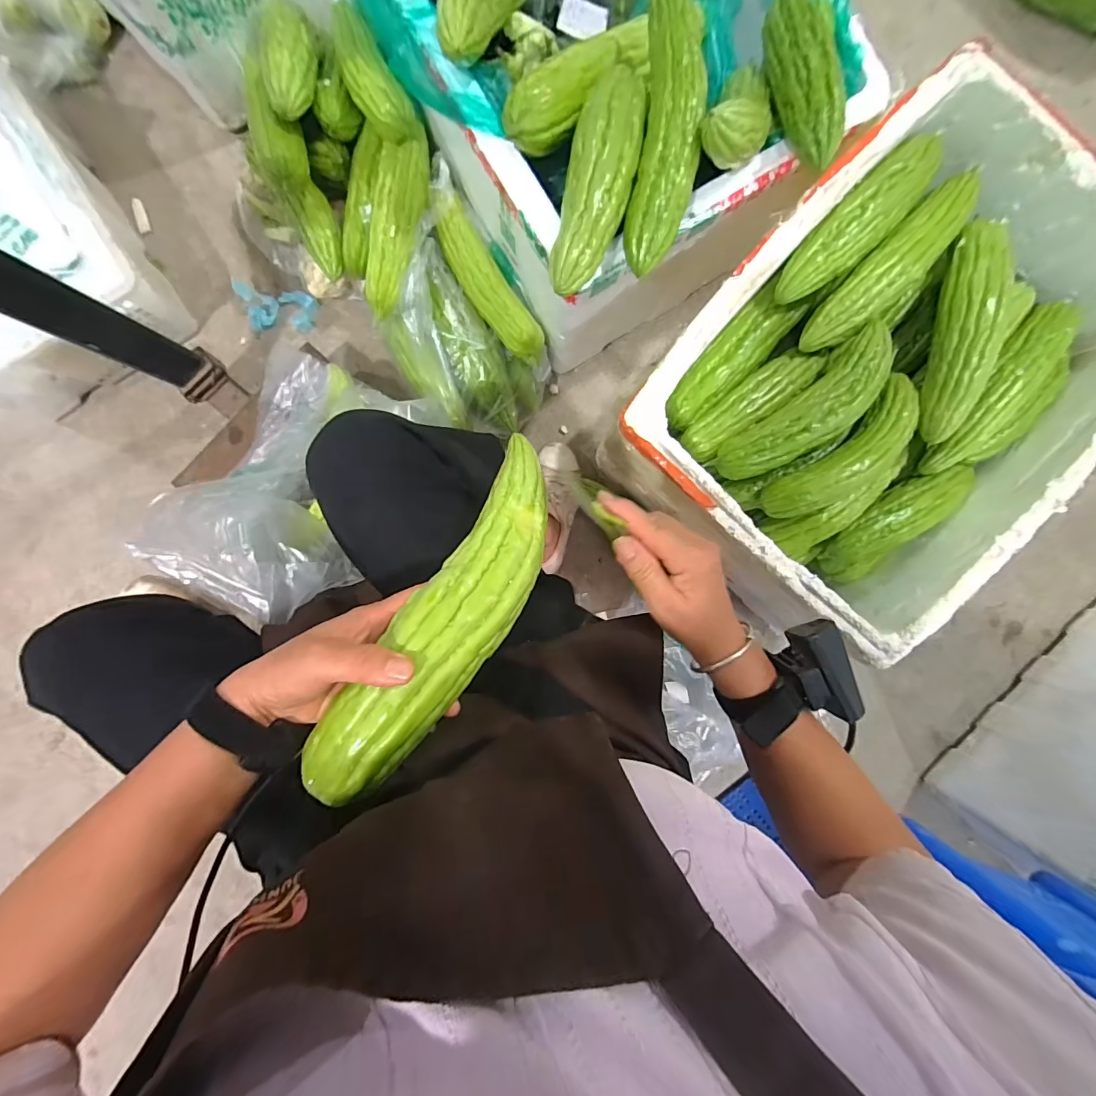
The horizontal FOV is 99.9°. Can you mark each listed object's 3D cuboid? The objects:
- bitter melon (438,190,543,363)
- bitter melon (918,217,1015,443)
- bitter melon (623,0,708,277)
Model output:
[{"bbox_3d":[-0.089,-0.389,0.674,0.062,0.050,0.233,-35,93,0],"label":"bitter melon"},{"bbox_3d":[0.526,-0.271,0.574,0.056,0.061,0.275,14,92,-2],"label":"bitter melon"},{"bbox_3d":[0.124,-0.427,0.471,0.066,0.048,0.257,5,92,-2],"label":"bitter melon"}]

